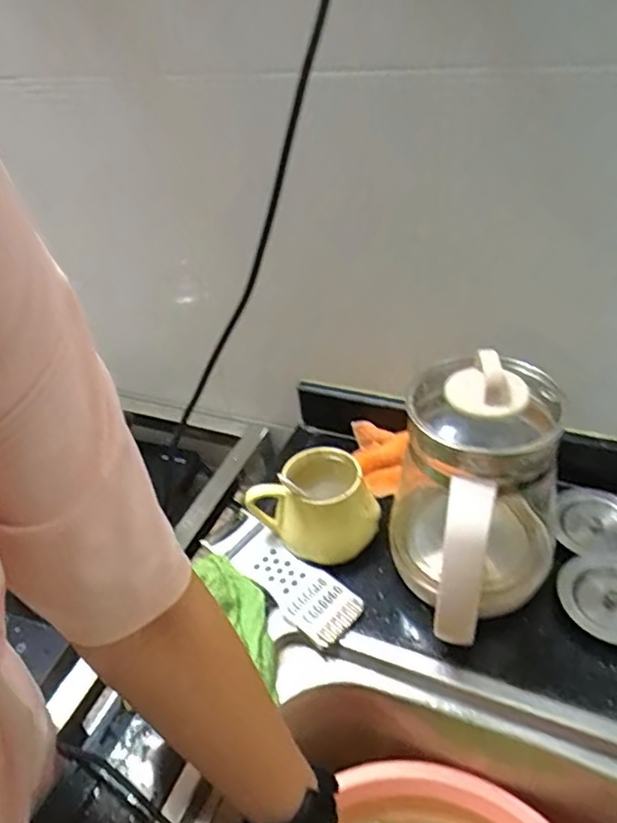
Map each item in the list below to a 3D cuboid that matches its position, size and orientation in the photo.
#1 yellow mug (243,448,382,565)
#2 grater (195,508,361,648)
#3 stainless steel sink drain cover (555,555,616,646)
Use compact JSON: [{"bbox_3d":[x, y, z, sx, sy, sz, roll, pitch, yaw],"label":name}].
[{"bbox_3d":[0.010,0.084,0.564,0.104,0.083,0.074,16,43,25],"label":"yellow mug"},{"bbox_3d":[-0.026,0.151,0.555,0.055,0.016,0.157,-34,46,-31],"label":"grater"},{"bbox_3d":[0.254,0.159,0.503,0.083,0.017,0.085,-27,43,-25],"label":"stainless steel sink drain cover"}]

